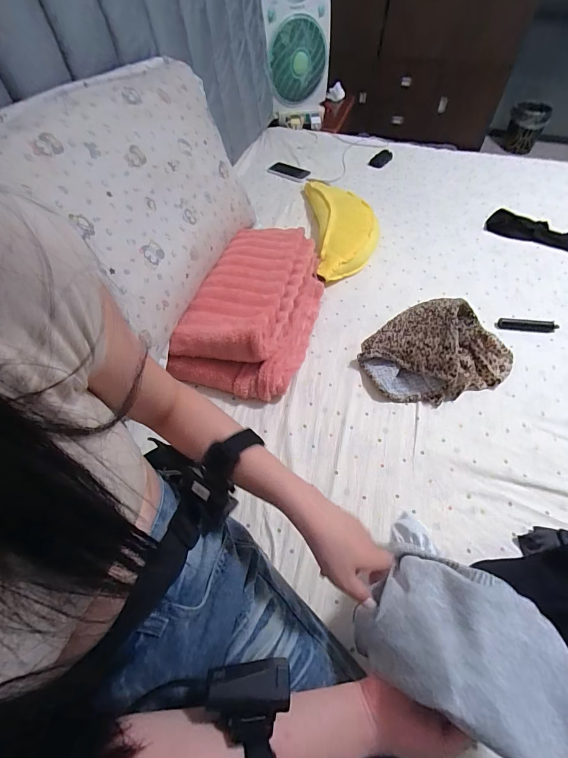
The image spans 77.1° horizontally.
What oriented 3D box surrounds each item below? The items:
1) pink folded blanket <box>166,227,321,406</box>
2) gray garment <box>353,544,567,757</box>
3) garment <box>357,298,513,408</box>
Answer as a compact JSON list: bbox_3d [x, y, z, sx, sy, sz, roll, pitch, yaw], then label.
[{"bbox_3d":[-0.050,-0.169,0.764,0.240,0.116,0.427,11,54,7],"label":"pink folded blanket"},{"bbox_3d":[0.184,0.266,0.348,0.192,0.088,0.132,32,58,22],"label":"gray garment"},{"bbox_3d":[0.309,-0.067,0.697,0.304,0.113,0.182,-13,55,-10],"label":"garment"}]

